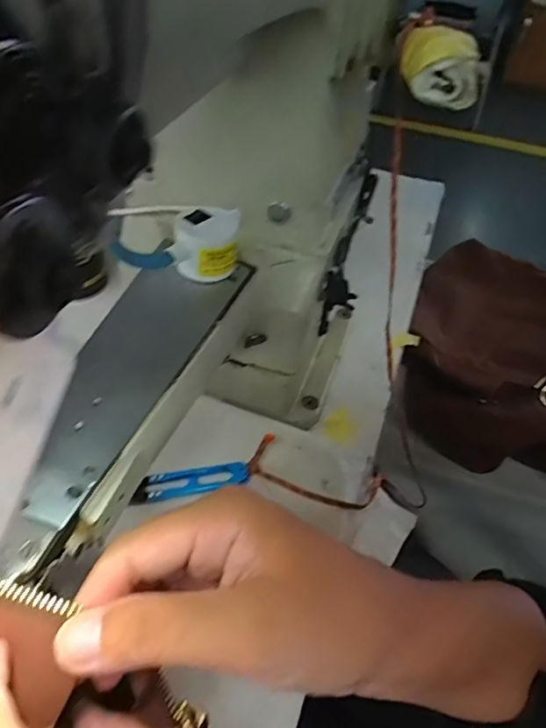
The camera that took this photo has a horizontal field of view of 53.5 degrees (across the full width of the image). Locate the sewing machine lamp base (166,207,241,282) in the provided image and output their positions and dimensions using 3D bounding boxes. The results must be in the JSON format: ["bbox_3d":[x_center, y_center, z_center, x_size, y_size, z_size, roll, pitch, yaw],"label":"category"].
[{"bbox_3d":[-0.040,-0.071,0.323,0.037,0.034,0.032,4,48,-2],"label":"sewing machine lamp base"}]

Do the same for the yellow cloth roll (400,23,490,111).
[{"bbox_3d":[0.086,-0.153,0.276,0.039,0.026,0.045,10,46,4],"label":"yellow cloth roll"}]

